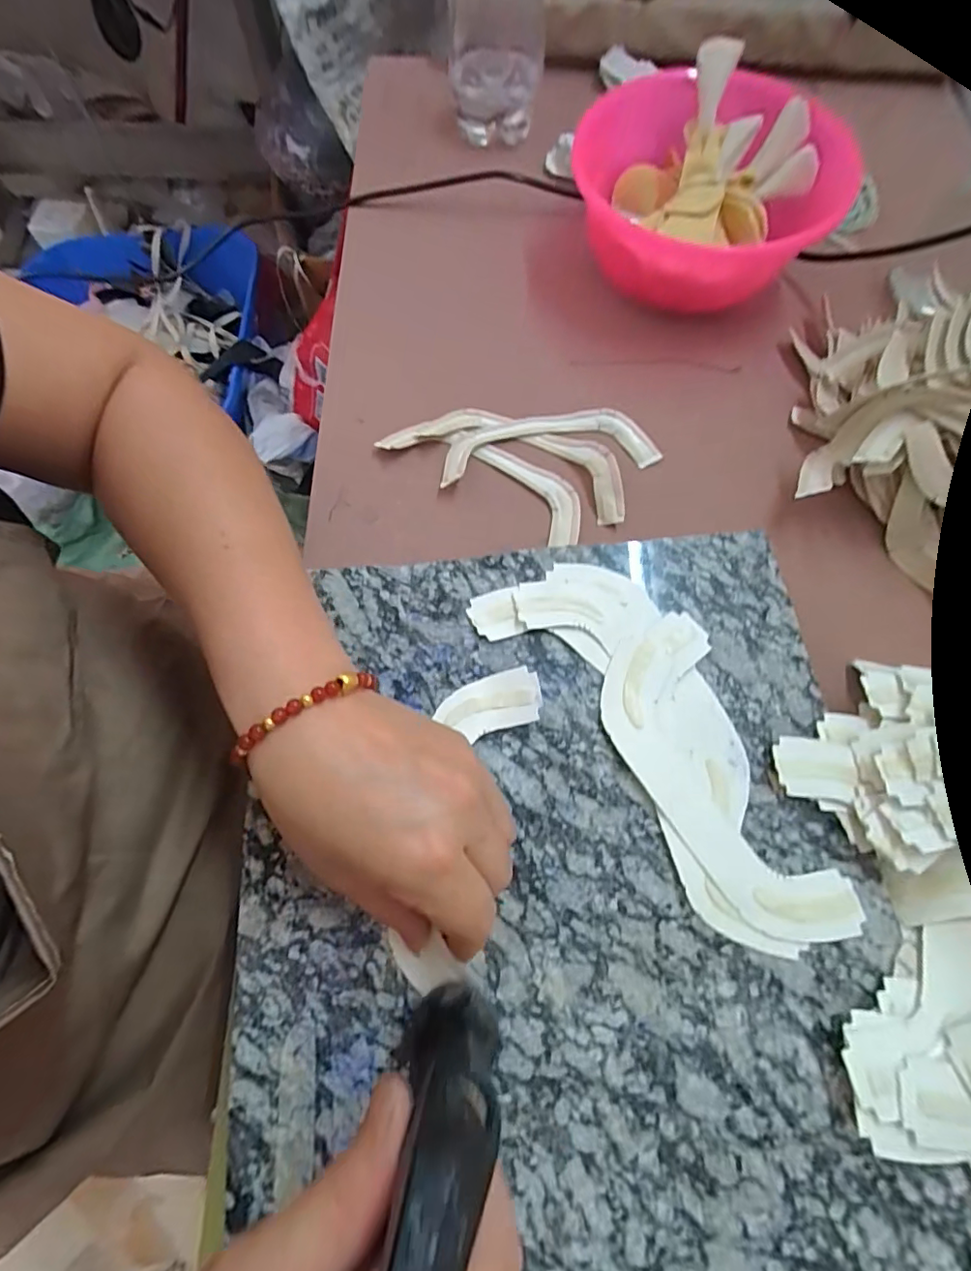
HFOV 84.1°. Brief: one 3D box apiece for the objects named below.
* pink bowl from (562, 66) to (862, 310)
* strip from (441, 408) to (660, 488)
[{"bbox_3d":[0.164,-0.332,0.403,0.175,0.076,0.192,-9,70,-5],"label":"pink bowl"},{"bbox_3d":[0.044,-0.135,0.379,0.153,0.015,0.048,-8,70,-4],"label":"strip"}]

